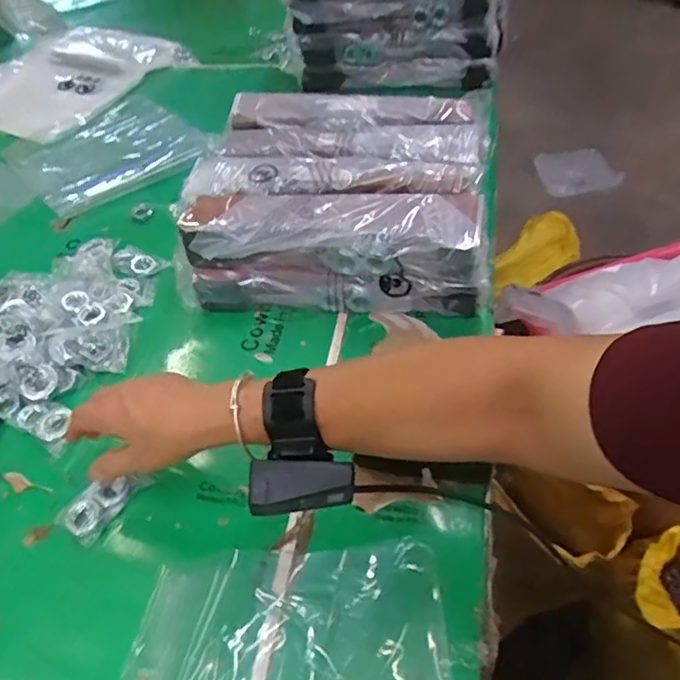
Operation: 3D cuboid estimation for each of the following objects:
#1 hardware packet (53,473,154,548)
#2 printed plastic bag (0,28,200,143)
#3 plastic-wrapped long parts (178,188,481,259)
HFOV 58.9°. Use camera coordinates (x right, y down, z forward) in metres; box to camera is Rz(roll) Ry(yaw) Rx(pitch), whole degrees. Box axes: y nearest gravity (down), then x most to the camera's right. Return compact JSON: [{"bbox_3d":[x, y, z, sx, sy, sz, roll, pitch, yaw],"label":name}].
[{"bbox_3d":[-0.198,0.133,0.503,0.040,0.017,0.071,31,57,28],"label":"hardware packet"},{"bbox_3d":[-0.493,-0.473,1.077,0.298,0.034,0.368,30,56,28],"label":"printed plastic bag"},{"bbox_3d":[-0.009,-0.113,0.620,0.297,0.053,0.082,3,48,7],"label":"plastic-wrapped long parts"}]

